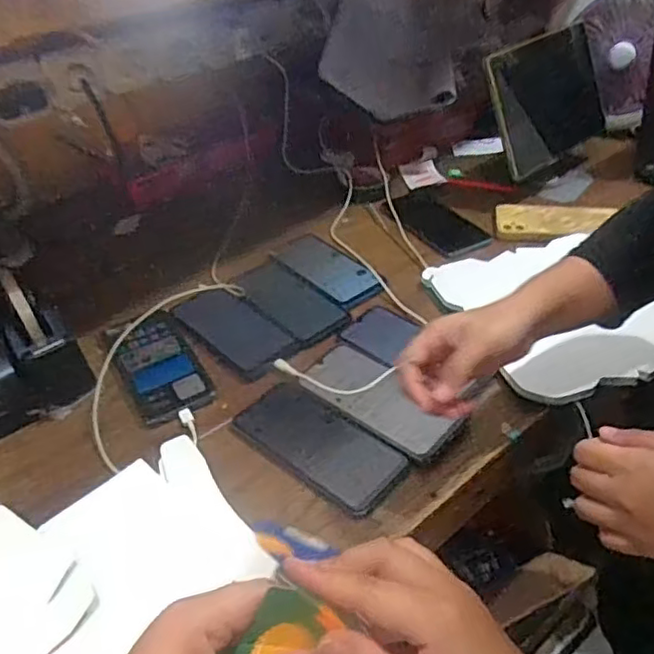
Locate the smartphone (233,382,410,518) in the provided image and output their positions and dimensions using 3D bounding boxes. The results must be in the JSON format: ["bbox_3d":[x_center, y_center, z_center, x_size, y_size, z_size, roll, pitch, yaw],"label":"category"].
[{"bbox_3d":[-0.007,0.104,0.580,0.158,0.005,0.075,28,49,34],"label":"smartphone"}]

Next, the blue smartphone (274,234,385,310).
[{"bbox_3d":[0.000,-0.074,0.786,0.072,0.014,0.161,-27,44,-26],"label":"blue smartphone"}]

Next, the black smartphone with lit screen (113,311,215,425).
[{"bbox_3d":[-0.175,0.039,0.671,0.074,0.009,0.158,-19,44,-22],"label":"black smartphone with lit screen"}]

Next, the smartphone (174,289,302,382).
[{"bbox_3d":[-0.100,0.003,0.710,0.080,0.006,0.158,-29,45,-28],"label":"smartphone"}]

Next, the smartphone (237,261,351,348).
[{"bbox_3d":[-0.046,-0.033,0.760,0.072,0.008,0.165,-27,44,-26],"label":"smartphone"}]

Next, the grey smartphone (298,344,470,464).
[{"bbox_3d":[0.049,0.066,0.614,0.166,0.016,0.070,31,49,32],"label":"grey smartphone"}]

